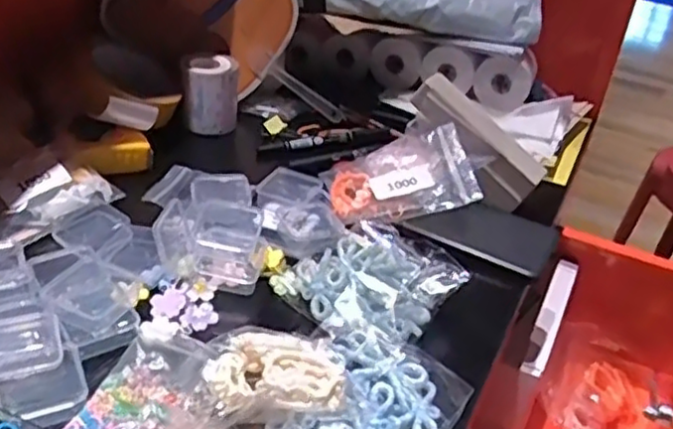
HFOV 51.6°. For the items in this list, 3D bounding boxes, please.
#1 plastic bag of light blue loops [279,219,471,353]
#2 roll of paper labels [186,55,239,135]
[{"bbox_3d":[0.025,0.042,0.487,0.102,0.032,0.095,28,39,28],"label":"plastic bag of light blue loops"},{"bbox_3d":[-0.120,-0.117,0.675,0.048,0.061,0.048,1,34,-9],"label":"roll of paper labels"}]

